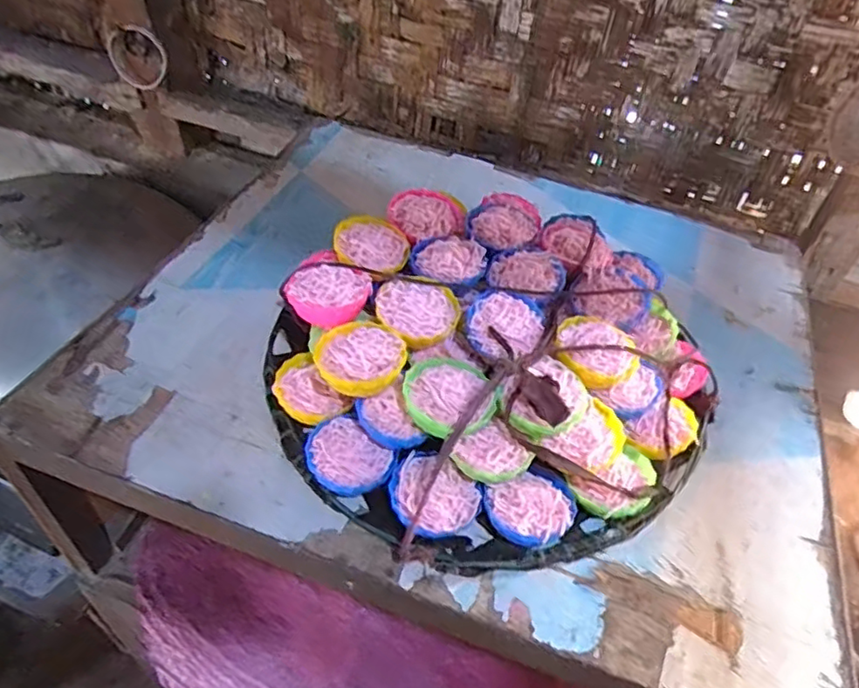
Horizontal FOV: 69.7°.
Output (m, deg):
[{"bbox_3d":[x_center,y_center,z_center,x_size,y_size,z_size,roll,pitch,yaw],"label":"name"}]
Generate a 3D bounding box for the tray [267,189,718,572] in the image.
[{"bbox_3d":[0.050,0.008,0.478,0.312,0.090,0.301,4,47,-4],"label":"tray"}]

